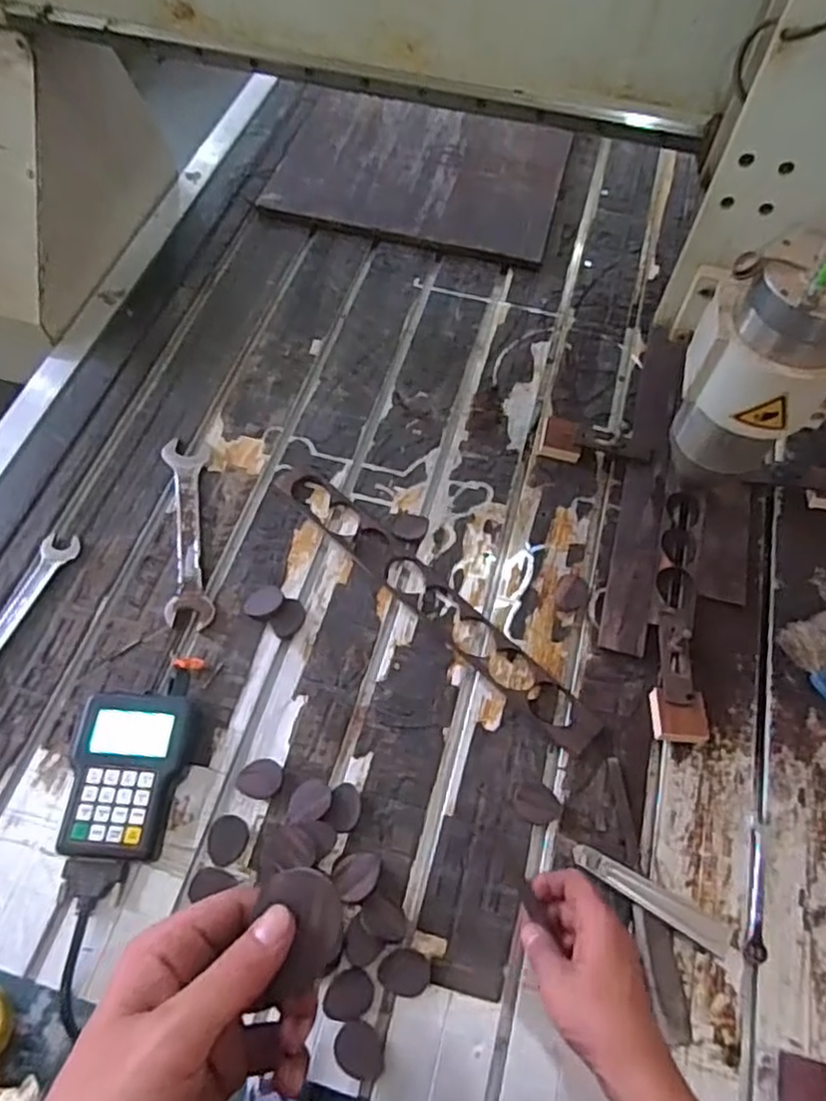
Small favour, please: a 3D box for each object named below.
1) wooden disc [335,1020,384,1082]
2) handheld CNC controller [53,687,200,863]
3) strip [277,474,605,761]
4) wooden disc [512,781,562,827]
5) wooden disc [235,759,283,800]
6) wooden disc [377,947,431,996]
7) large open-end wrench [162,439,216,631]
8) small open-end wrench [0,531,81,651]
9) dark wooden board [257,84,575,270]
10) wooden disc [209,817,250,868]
[{"bbox_3d":[-0.043,0.413,0.573,0.034,0.007,0.045,-41,69,-20],"label":"wooden disc"},{"bbox_3d":[-0.272,0.212,0.658,0.103,0.035,0.146,4,62,1],"label":"handheld CNC controller"},{"bbox_3d":[0.015,0.048,0.768,0.459,0.005,0.051,40,68,19],"label":"strip"},{"bbox_3d":[0.119,0.242,0.663,0.045,0.004,0.036,18,63,9],"label":"wooden disc"},{"bbox_3d":[-0.147,0.221,0.669,0.041,0.004,0.037,-34,67,-17],"label":"wooden disc"},{"bbox_3d":[-0.007,0.362,0.596,0.043,0.004,0.034,9,62,4],"label":"wooden disc"},{"bbox_3d":[-0.261,-0.027,0.803,0.051,0.009,0.251,-9,62,-6],"label":"large open-end wrench"},{"bbox_3d":[-0.422,0.062,0.744,0.041,0.010,0.189,15,62,7],"label":"small open-end wrench"},{"bbox_3d":[0.014,-0.619,1.125,0.443,0.027,0.341,15,62,7],"label":"dark wooden board"},{"bbox_3d":[-0.172,0.269,0.644,0.035,0.007,0.043,8,62,3],"label":"wooden disc"}]

